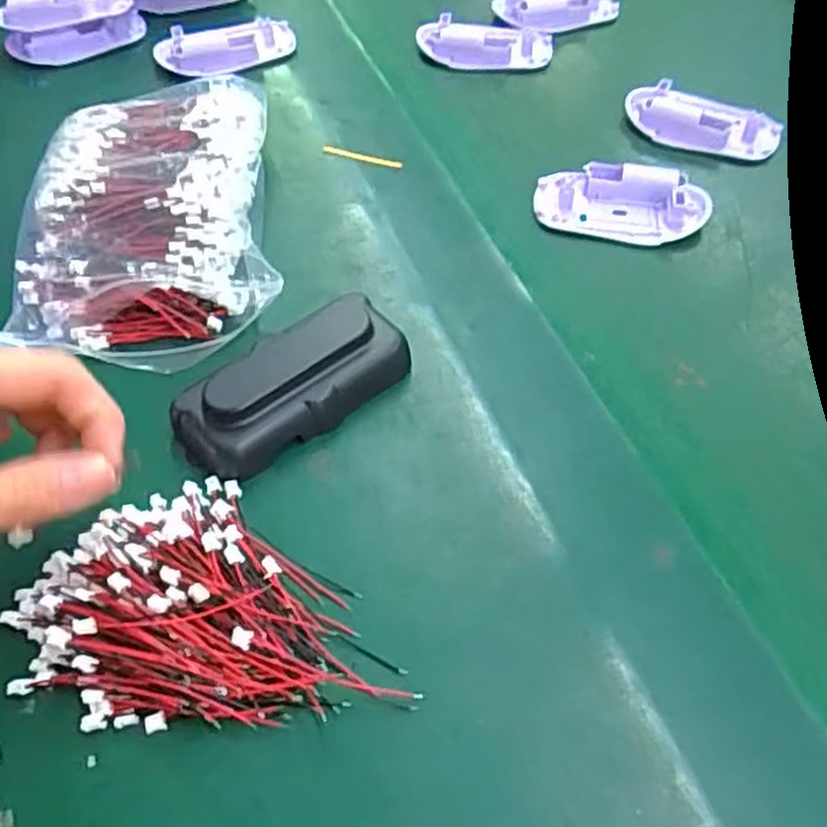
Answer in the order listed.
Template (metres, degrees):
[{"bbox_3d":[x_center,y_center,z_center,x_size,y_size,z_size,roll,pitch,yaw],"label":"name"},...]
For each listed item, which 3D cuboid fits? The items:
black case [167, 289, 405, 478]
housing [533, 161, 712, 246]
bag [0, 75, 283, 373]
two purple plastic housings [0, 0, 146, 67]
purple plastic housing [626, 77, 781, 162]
[{"bbox_3d":[-0.054,-0.014,0.350,0.105,0.028,0.045,-36,59,-23],"label":"black case"},{"bbox_3d":[0.120,-0.122,0.450,0.096,0.022,0.046,14,54,13],"label":"housing"},{"bbox_3d":[-0.140,-0.111,0.425,0.133,0.043,0.190,-5,52,-1],"label":"bag"},{"bbox_3d":[-0.251,-0.285,0.570,0.100,0.036,0.061,-19,54,-14],"label":"two purple plastic housings"},{"bbox_3d":[0.186,-0.190,0.501,0.096,0.023,0.037,19,56,16],"label":"purple plastic housing"}]

